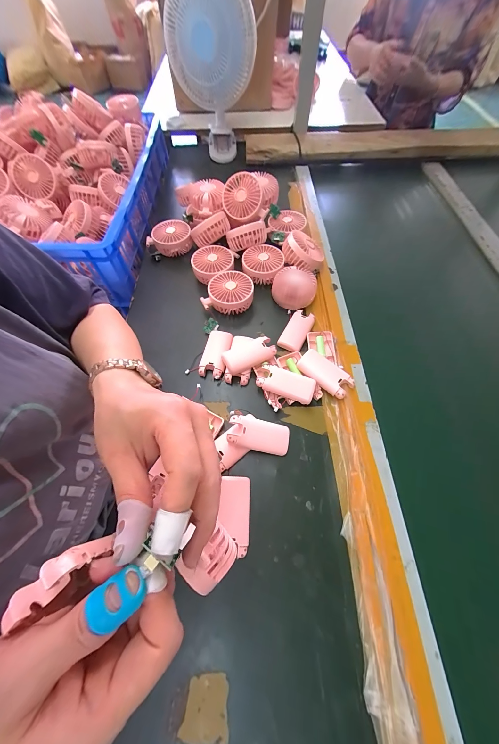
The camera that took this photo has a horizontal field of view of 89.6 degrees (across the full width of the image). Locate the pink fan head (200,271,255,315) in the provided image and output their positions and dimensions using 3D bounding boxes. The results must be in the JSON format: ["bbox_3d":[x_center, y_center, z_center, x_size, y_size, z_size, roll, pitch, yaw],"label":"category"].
[{"bbox_3d":[-0.043,-0.159,0.506,0.100,0.045,0.086,5,62,3],"label":"pink fan head"}]

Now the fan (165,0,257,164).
[{"bbox_3d":[-0.099,-0.792,0.682,0.215,0.328,0.126,-6,62,-2],"label":"fan"}]

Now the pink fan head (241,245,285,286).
[{"bbox_3d":[0.029,-0.236,0.549,0.089,0.038,0.086,8,62,5],"label":"pink fan head"}]

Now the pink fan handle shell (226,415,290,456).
[{"bbox_3d":[0.015,0.094,0.374,0.097,0.013,0.045,18,75,-15],"label":"pink fan handle shell"}]

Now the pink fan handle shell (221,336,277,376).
[{"bbox_3d":[0.000,-0.028,0.446,0.091,0.024,0.042,-28,65,-13],"label":"pink fan handle shell"}]

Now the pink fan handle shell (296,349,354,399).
[{"bbox_3d":[0.127,0.001,0.426,0.044,0.016,0.096,-41,68,-19],"label":"pink fan handle shell"}]

